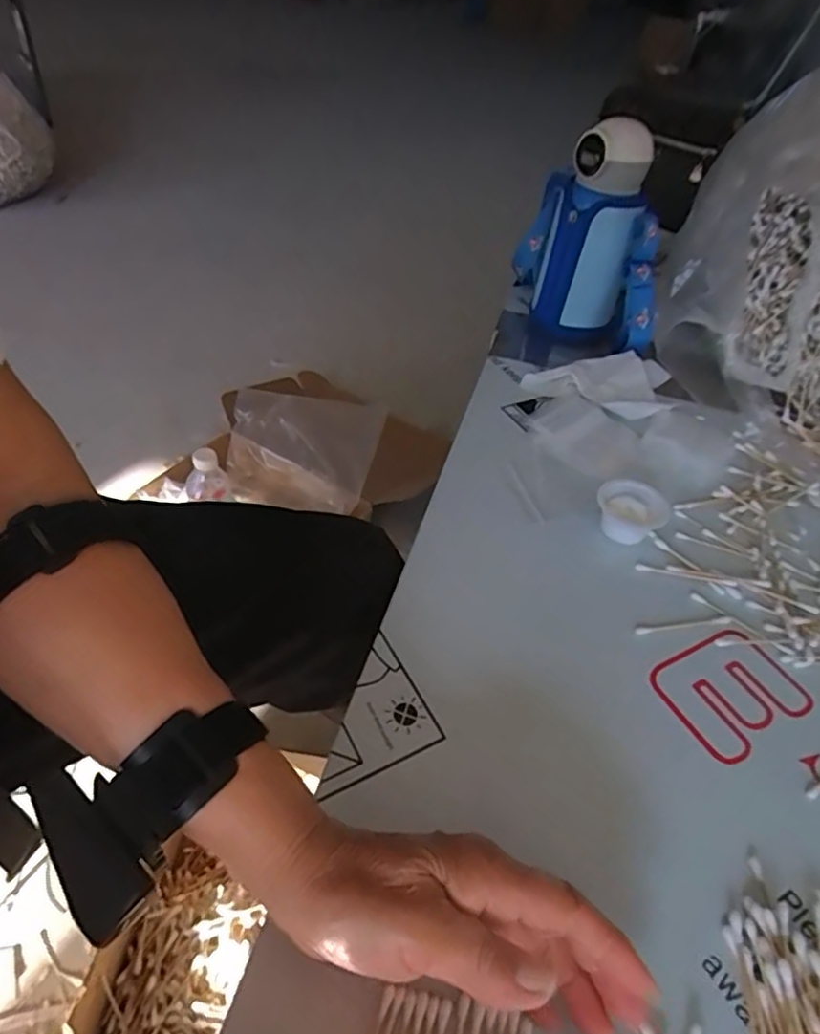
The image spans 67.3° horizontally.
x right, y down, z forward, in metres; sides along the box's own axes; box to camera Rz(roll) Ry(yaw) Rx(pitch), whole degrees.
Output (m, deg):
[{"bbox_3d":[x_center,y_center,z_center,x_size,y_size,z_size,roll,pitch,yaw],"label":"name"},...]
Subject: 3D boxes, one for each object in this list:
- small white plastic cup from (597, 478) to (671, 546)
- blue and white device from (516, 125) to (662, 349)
[{"bbox_3d":[0.174,-0.005,0.487,0.052,0.027,0.051,3,45,-3],"label":"small white plastic cup"},{"bbox_3d":[0.201,-0.313,0.678,0.088,0.197,0.211,-7,46,-12],"label":"blue and white device"}]

